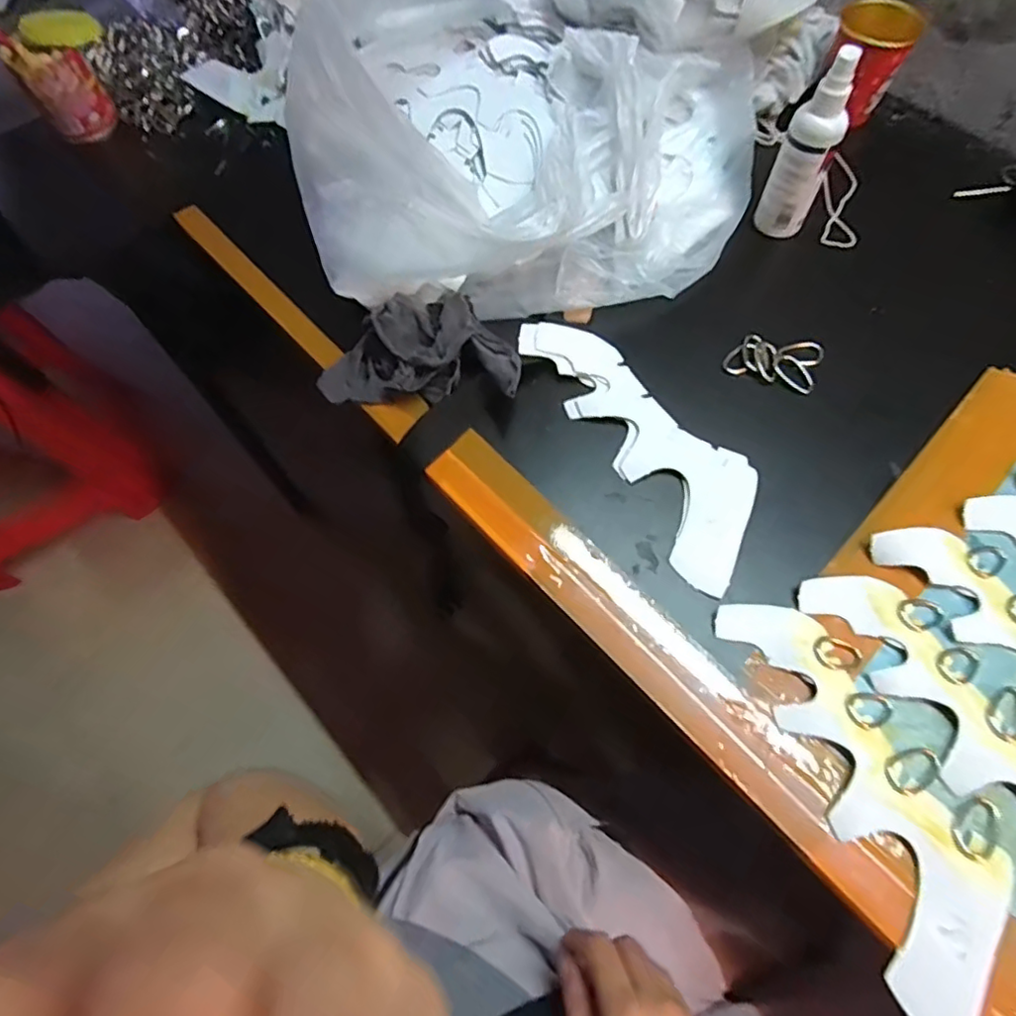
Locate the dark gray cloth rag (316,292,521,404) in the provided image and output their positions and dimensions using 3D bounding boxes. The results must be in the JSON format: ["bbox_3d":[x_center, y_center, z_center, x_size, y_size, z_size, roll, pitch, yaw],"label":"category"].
[{"bbox_3d":[-0.062,-0.121,0.441,0.145,0.038,0.090,5,66,4],"label":"dark gray cloth rag"}]

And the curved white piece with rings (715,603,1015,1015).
[{"bbox_3d":[0.197,0.146,0.329,0.088,0.004,0.215,-23,67,-8],"label":"curved white piece with rings"}]

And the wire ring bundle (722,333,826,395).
[{"bbox_3d":[0.199,-0.112,0.451,0.065,0.009,0.043,19,68,10],"label":"wire ring bundle"}]

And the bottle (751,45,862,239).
[{"bbox_3d":[0.224,-0.266,0.455,0.035,0.126,0.030,-13,66,-4],"label":"bottle"}]

